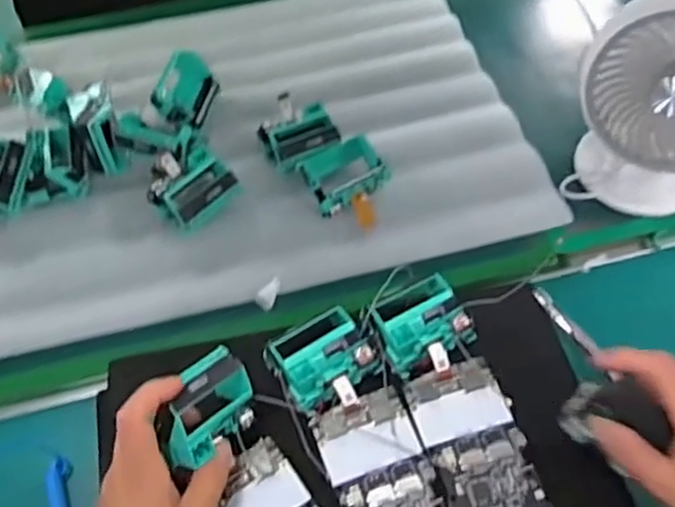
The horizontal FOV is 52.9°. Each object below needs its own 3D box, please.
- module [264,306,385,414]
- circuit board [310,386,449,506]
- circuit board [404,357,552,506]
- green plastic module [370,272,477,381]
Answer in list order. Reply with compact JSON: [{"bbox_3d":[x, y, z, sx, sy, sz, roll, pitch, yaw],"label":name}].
[{"bbox_3d":[-0.012,0.075,0.504,0.072,0.036,0.059,-29,57,-18],"label":"module"},{"bbox_3d":[0.033,0.157,0.460,0.067,0.007,0.127,-18,54,-10],"label":"circuit board"},{"bbox_3d":[0.099,0.136,0.473,0.066,0.006,0.127,-14,54,-8],"label":"circuit board"},{"bbox_3d":[0.063,0.054,0.520,0.067,0.034,0.055,-27,56,-17],"label":"green plastic module"}]

